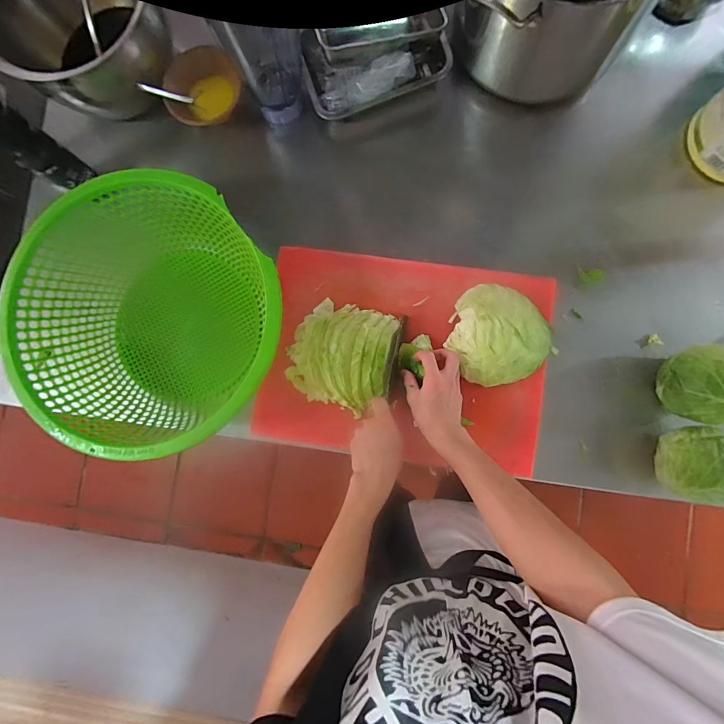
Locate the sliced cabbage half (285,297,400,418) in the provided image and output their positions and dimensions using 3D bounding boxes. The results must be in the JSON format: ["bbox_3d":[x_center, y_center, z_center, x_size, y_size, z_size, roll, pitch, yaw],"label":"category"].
[{"bbox_3d":[-0.037,-0.013,0.587,0.179,0.070,0.177,14,88,4],"label":"sliced cabbage half"}]

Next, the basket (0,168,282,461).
[{"bbox_3d":[-0.343,-0.072,0.591,0.400,0.176,0.429,0,87,4],"label":"basket"}]

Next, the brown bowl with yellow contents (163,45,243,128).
[{"bbox_3d":[-0.300,-0.519,0.654,0.146,0.041,0.122,-23,86,2],"label":"brown bowl with yellow contents"}]

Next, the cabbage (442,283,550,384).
[{"bbox_3d":[0.211,-0.042,0.555,0.143,0.094,0.165,-33,86,1],"label":"cabbage"}]

